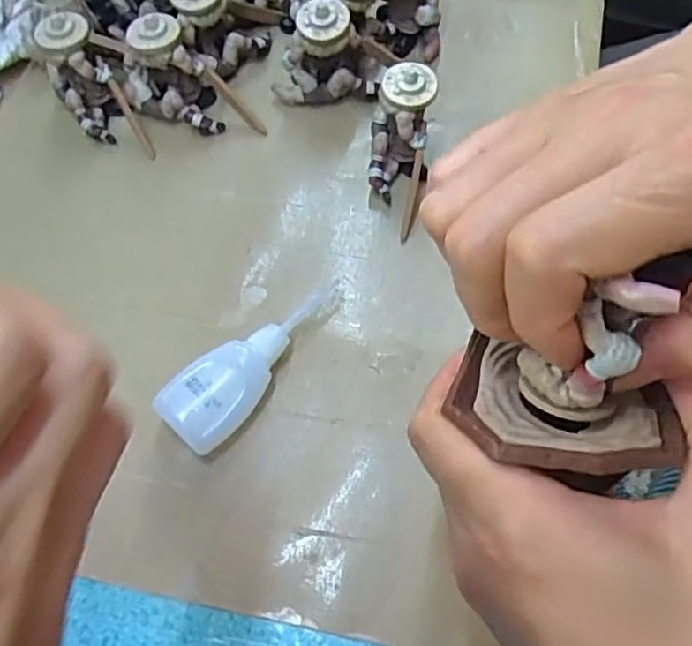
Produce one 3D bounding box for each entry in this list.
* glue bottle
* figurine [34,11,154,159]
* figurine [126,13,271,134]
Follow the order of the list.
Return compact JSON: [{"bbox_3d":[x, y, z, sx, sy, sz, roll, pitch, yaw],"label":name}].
[{"bbox_3d":[-0.039,0.017,0.311,0.100,0.022,0.032,-42,70,-15],"label":"glue bottle"},{"bbox_3d":[-0.136,-0.123,0.355,0.030,0.058,0.060,-29,67,-10],"label":"figurine"},{"bbox_3d":[-0.086,-0.129,0.361,0.067,0.057,0.040,38,73,18],"label":"figurine"}]

